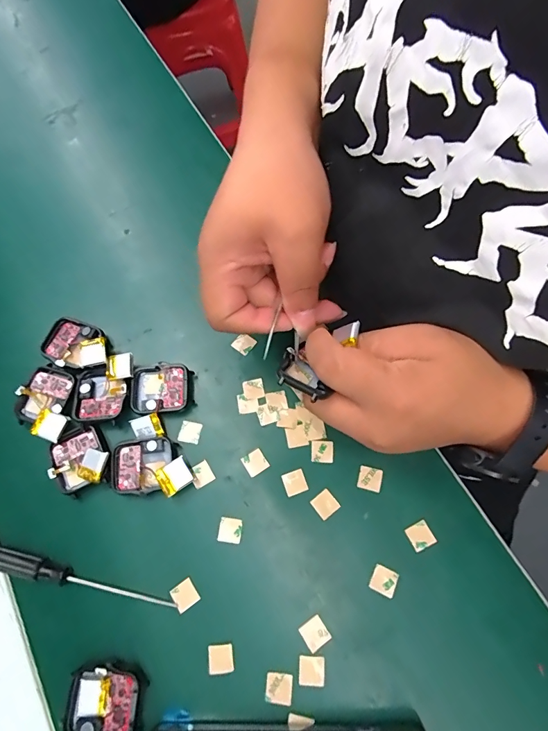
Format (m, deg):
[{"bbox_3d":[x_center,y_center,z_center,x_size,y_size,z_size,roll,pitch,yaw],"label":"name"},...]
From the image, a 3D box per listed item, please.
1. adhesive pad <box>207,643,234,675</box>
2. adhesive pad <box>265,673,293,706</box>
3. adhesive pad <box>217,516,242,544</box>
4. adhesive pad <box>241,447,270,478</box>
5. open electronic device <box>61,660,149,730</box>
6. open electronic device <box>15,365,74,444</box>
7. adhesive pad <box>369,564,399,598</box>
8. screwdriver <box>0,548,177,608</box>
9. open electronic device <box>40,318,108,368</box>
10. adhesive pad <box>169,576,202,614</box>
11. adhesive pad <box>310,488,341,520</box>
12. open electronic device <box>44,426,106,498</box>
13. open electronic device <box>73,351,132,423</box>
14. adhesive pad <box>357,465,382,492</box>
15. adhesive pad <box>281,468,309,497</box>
[{"bbox_3d":[-0.033,0.181,0.242,0.016,0.004,0.015,-9,71,-1],"label":"adhesive pad"},{"bbox_3d":[0.003,0.196,0.237,0.016,0.004,0.016,2,71,3],"label":"adhesive pad"},{"bbox_3d":[-0.030,0.112,0.267,0.015,0.004,0.016,7,71,5],"label":"adhesive pad"},{"bbox_3d":[-0.014,0.069,0.281,0.016,0.004,0.016,-33,73,-9],"label":"adhesive pad"},{"bbox_3d":[-0.101,0.200,0.234,0.045,0.009,0.038,4,71,4],"label":"open electronic device"},{"bbox_3d":[-0.168,0.026,0.292,0.049,0.012,0.047,24,73,10],"label":"open electronic device"},{"bbox_3d":[0.072,0.140,0.254,0.015,0.004,0.016,23,73,10],"label":"adhesive pad"},{"bbox_3d":[-0.129,0.139,0.256,0.130,0.012,0.012,11,72,6],"label":"screwdriver"},{"bbox_3d":[-0.154,-0.016,0.307,0.057,0.015,0.037,19,73,9],"label":"open electronic device"},{"bbox_3d":[-0.058,0.150,0.255,0.016,0.004,0.017,-34,73,-9],"label":"adhesive pad"},{"bbox_3d":[0.035,0.095,0.270,0.015,0.004,0.015,-36,73,-10],"label":"adhesive pad"},{"bbox_3d":[-0.139,0.068,0.280,0.040,0.018,0.043,-38,74,-10],"label":"open electronic device"},{"bbox_3d":[-0.127,0.018,0.294,0.044,0.011,0.047,-8,71,-1],"label":"open electronic device"},{"bbox_3d":[0.067,0.079,0.275,0.016,0.004,0.016,13,72,7],"label":"adhesive pad"},{"bbox_3d":[0.015,0.082,0.276,0.015,0.004,0.015,-20,71,-5],"label":"adhesive pad"}]

